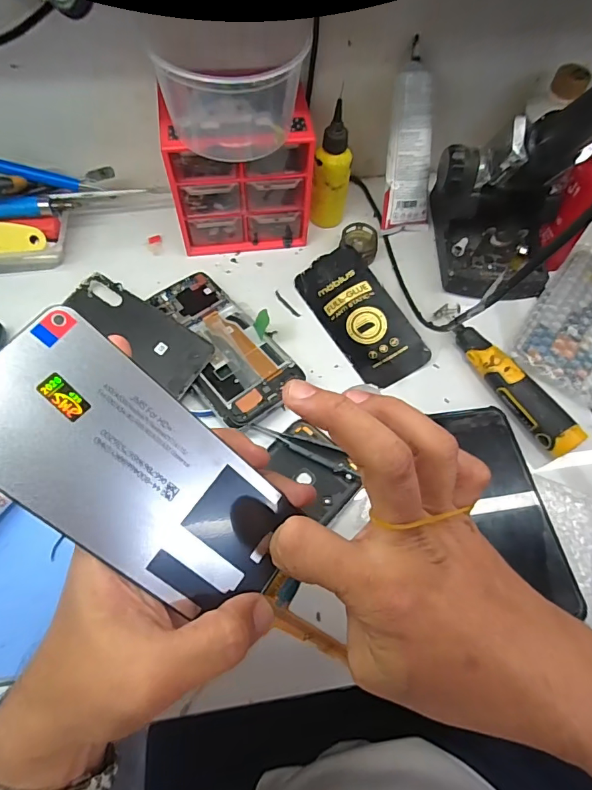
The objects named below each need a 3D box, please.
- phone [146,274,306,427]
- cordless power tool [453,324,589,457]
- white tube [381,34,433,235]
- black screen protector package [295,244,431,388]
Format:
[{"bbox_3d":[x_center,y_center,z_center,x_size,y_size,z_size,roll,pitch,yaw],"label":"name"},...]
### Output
[{"bbox_3d":[-0.068,-0.046,0.394,0.075,0.006,0.160,-34,66,-20],"label":"phone"},{"bbox_3d":[0.190,-0.010,0.392,0.029,0.030,0.136,-25,68,-13],"label":"cordless power tool"},{"bbox_3d":[0.112,-0.241,0.441,0.049,0.156,0.027,-8,32,-6],"label":"white tube"},{"bbox_3d":[0.061,-0.077,0.428,0.069,0.009,0.144,-30,74,-4],"label":"black screen protector package"}]

